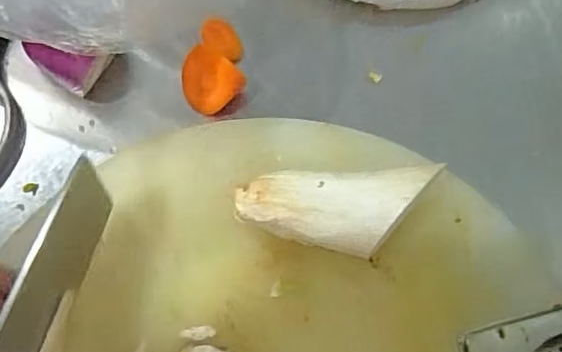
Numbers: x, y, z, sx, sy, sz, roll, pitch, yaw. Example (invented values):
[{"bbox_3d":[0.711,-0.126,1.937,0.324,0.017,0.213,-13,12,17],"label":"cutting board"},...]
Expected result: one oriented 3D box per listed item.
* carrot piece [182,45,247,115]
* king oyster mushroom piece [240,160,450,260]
[{"bbox_3d":[-0.052,-0.073,0.439,0.046,0.027,0.046,-30,104,18],"label":"carrot piece"},{"bbox_3d":[0.034,0.023,0.376,0.127,0.044,0.056,0,71,-3],"label":"king oyster mushroom piece"}]

